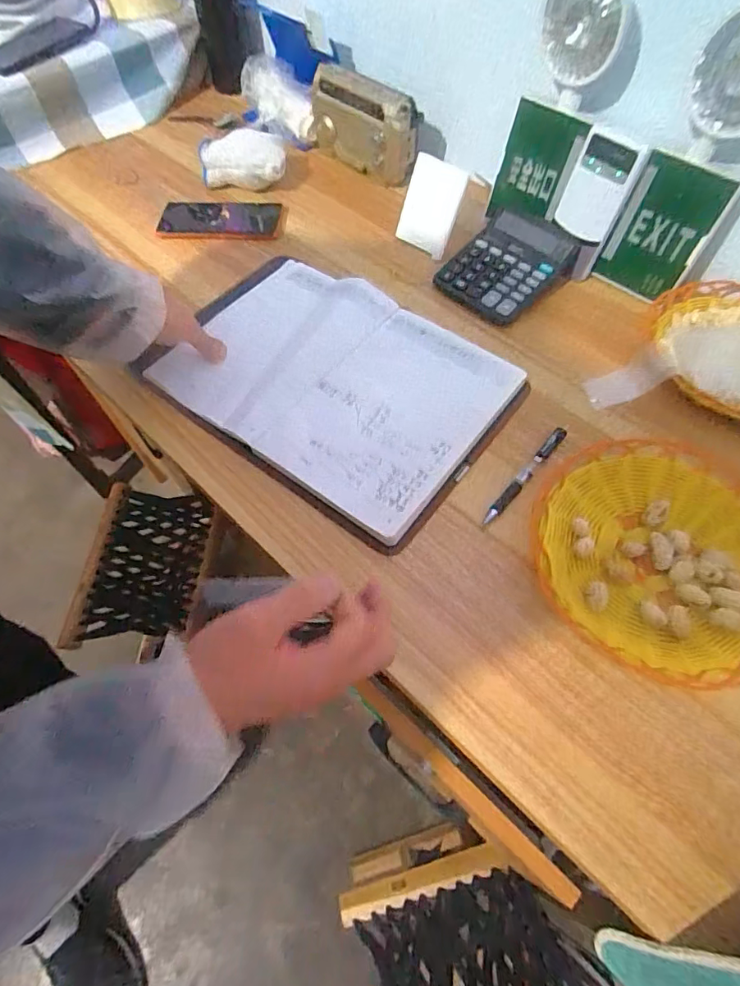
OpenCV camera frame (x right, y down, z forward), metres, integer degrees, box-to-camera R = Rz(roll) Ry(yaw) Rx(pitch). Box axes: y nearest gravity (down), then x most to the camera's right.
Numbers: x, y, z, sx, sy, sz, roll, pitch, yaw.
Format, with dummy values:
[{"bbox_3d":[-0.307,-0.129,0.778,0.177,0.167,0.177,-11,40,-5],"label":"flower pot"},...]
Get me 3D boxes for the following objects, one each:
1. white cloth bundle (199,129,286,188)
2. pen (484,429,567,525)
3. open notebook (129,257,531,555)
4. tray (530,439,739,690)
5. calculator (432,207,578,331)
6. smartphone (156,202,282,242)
[{"bbox_3d":[-0.178,-0.469,0.704,0.127,0.055,0.066,16,62,10],"label":"white cloth bundle"},{"bbox_3d":[0.148,-0.018,0.472,0.012,0.009,0.128,38,68,19],"label":"pen"},{"bbox_3d":[-0.043,-0.126,0.531,0.356,0.018,0.251,34,67,18],"label":"open notebook"},{"bbox_3d":[0.248,0.050,0.418,0.207,0.031,0.201,-19,63,-9],"label":"tray"},{"bbox_3d":[0.165,-0.278,0.605,0.118,0.034,0.141,39,69,20],"label":"calculator"},{"bbox_3d":[-0.210,-0.375,0.682,0.164,0.008,0.087,4,60,3],"label":"smartphone"}]

